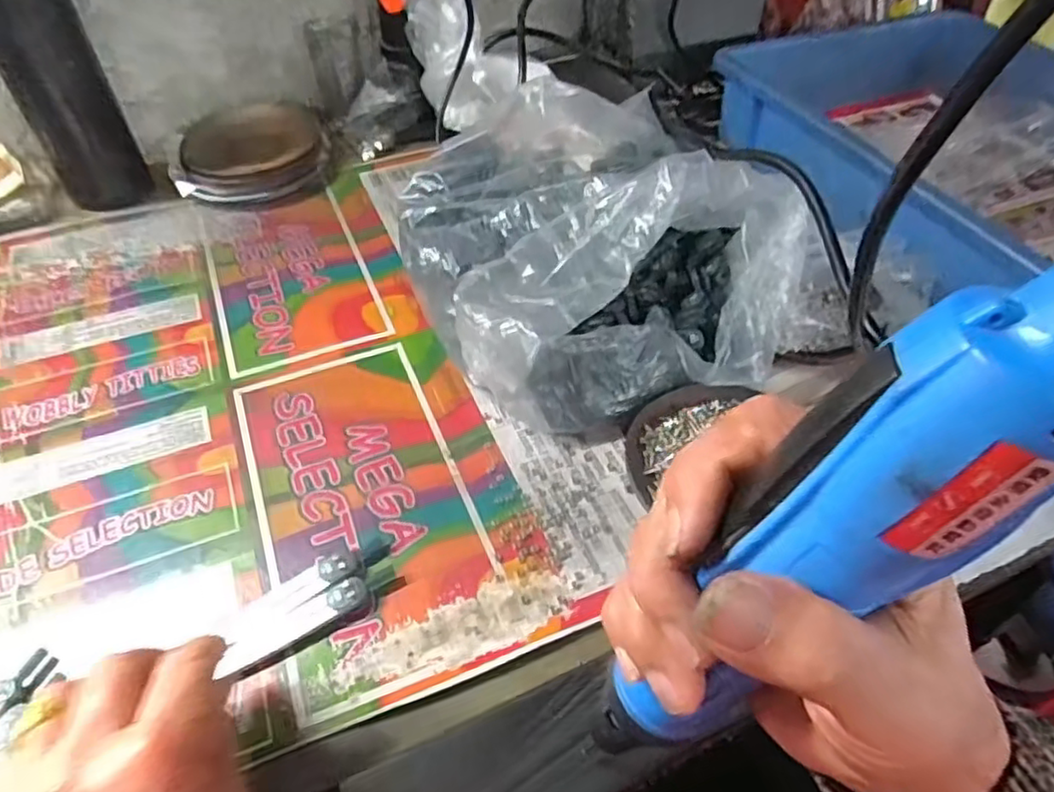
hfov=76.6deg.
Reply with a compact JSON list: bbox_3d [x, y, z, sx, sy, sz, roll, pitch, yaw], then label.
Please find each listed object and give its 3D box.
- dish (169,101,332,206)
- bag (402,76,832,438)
[{"bbox_3d":[-0.238,-0.214,0.584,0.125,0.029,0.122,1,48,-1],"label":"dish"},{"bbox_3d":[0.041,-0.112,0.460,0.234,0.091,0.284,-15,50,-14],"label":"bag"}]

